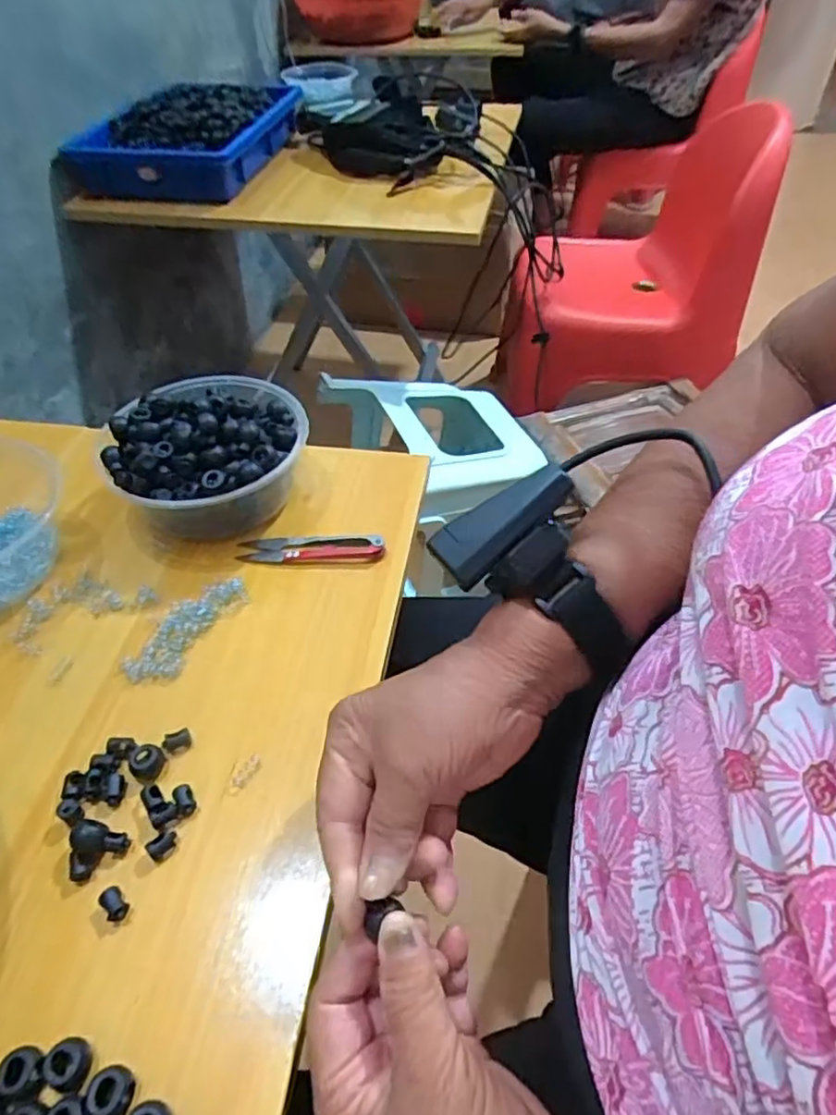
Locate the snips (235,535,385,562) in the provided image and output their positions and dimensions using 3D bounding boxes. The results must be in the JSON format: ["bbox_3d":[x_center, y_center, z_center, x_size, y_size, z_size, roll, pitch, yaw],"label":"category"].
[{"bbox_3d":[-0.073,-0.007,0.451,0.098,0.007,0.022,1,47,2],"label":"snips"}]

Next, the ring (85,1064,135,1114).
[{"bbox_3d":[-0.121,0.209,0.255,0.017,0.007,0.017,-1,47,1],"label":"ring"}]

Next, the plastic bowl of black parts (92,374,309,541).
[{"bbox_3d":[-0.145,-0.068,0.464,0.138,0.071,0.123,-12,48,-10],"label":"plastic bowl of black parts"}]

